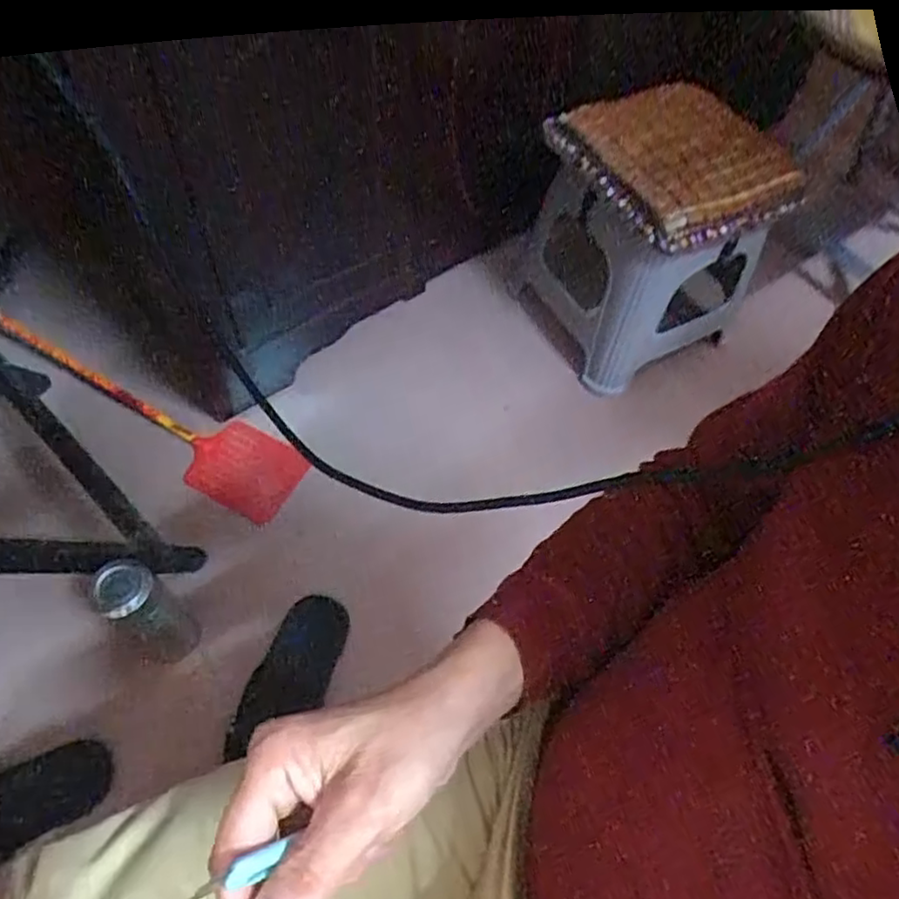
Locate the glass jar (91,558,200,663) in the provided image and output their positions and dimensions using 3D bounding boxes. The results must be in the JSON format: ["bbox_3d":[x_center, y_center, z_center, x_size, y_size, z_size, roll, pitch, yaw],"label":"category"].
[{"bbox_3d":[-0.345,0.192,0.769,0.060,0.202,0.057,2,59,-4],"label":"glass jar"}]

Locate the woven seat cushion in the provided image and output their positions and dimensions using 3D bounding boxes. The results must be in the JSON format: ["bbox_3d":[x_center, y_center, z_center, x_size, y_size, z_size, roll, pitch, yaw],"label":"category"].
[{"bbox_3d":[0.333,-0.440,0.976,0.280,0.057,0.299,-24,64,-18],"label":"woven seat cushion"}]

